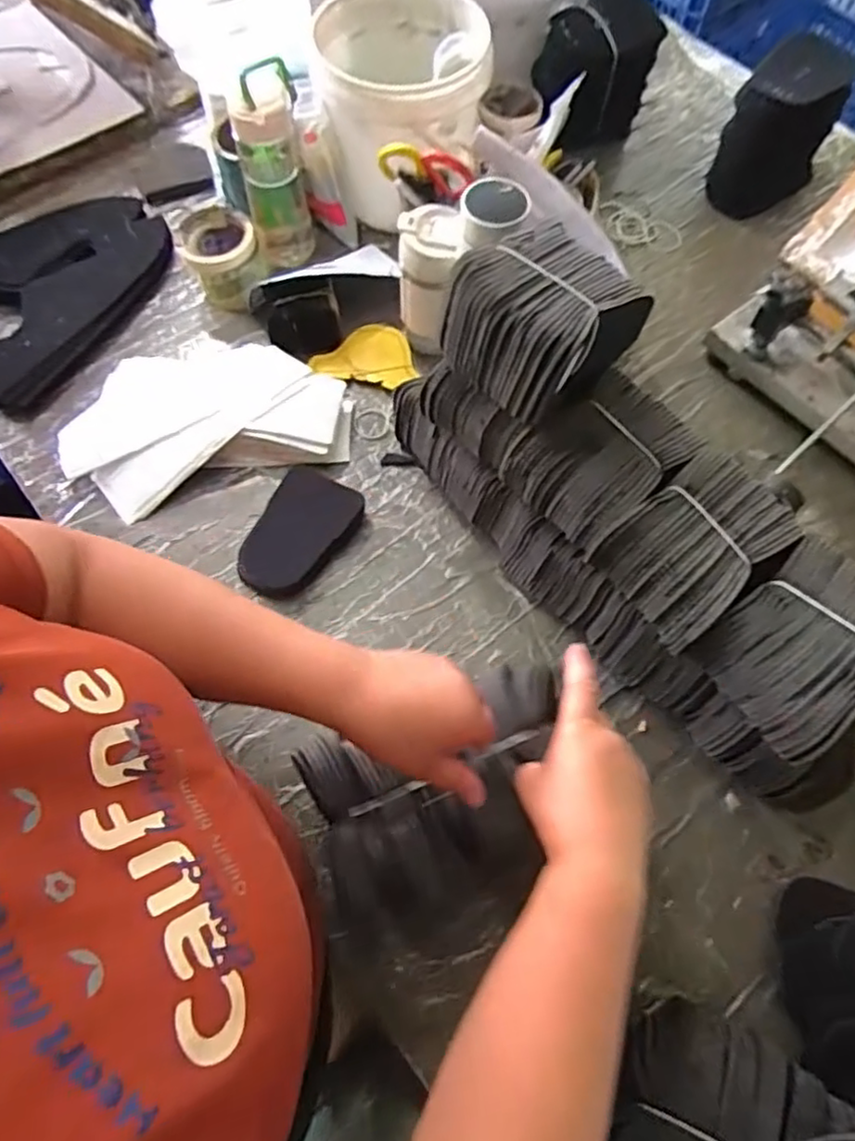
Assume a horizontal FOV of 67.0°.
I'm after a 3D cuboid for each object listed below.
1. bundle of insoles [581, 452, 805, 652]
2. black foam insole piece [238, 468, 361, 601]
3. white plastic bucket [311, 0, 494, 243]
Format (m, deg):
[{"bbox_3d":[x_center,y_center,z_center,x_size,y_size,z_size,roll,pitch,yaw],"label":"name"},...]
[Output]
[{"bbox_3d":[0.225,-0.018,0.547,0.143,0.064,0.111,-34,71,-14],"label":"bundle of insoles"},{"bbox_3d":[-0.138,-0.039,0.689,0.088,0.009,0.144,26,69,10],"label":"black foam insole piece"},{"bbox_3d":[-0.033,-0.580,0.827,0.191,0.192,0.207,0,67,-1],"label":"white plastic bucket"}]

